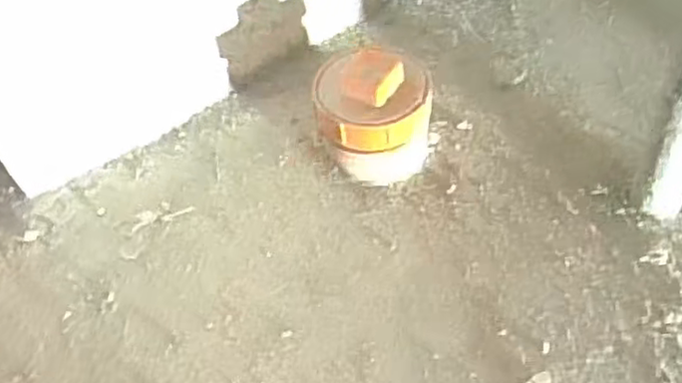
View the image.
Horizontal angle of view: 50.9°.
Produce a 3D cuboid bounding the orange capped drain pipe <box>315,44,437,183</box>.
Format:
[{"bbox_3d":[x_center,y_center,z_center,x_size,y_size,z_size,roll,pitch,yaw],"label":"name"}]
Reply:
[{"bbox_3d":[0.037,-0.074,0.746,0.118,0.112,0.107,-6,51,1],"label":"orange capped drain pipe"}]

